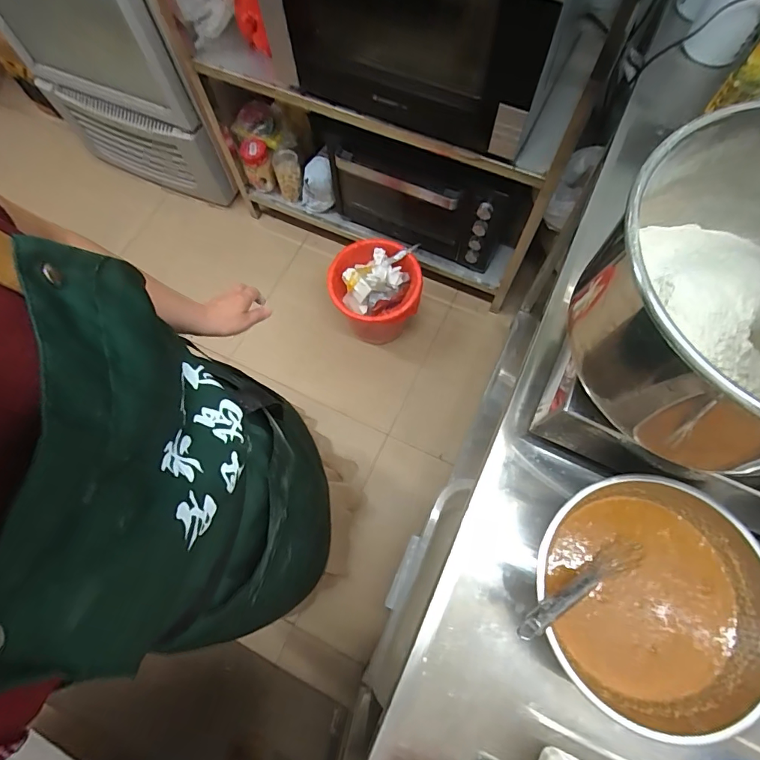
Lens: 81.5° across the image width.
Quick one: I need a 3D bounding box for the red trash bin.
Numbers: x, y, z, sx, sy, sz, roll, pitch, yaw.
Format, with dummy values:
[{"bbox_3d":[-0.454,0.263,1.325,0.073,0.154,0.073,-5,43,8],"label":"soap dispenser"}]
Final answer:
[{"bbox_3d":[-0.006,-0.261,1.408,0.257,0.281,0.274,0,71,1],"label":"red trash bin"}]

